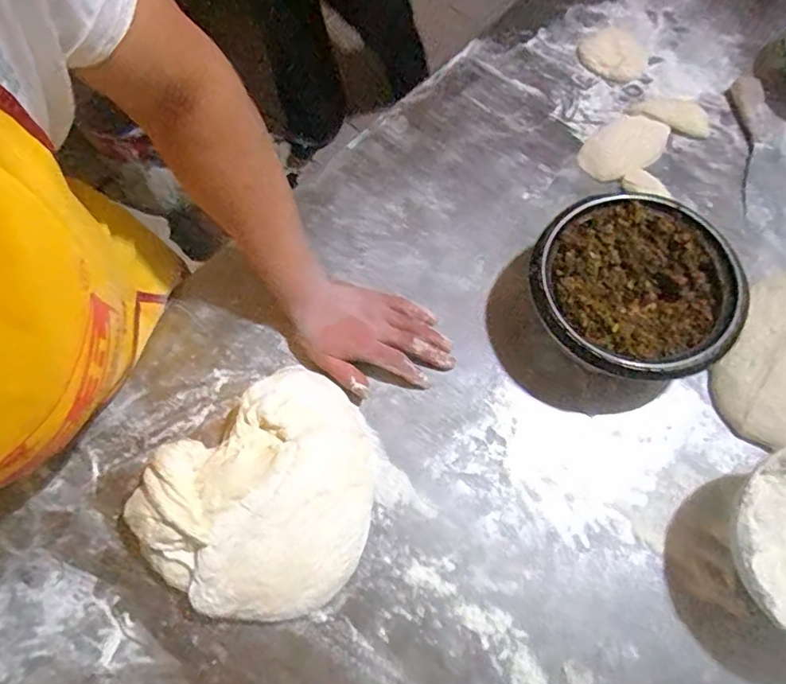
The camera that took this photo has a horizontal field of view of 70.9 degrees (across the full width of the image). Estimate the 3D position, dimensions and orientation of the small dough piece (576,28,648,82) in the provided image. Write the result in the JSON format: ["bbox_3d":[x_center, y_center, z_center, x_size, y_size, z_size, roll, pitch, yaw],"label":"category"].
[{"bbox_3d":[0.306,-0.394,0.757,0.095,0.010,0.090,0,68,1],"label":"small dough piece"}]

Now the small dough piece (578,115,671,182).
[{"bbox_3d":[0.286,-0.242,0.685,0.108,0.023,0.079,-41,73,-14],"label":"small dough piece"}]

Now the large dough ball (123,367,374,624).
[{"bbox_3d":[-0.111,0.147,0.503,0.215,0.077,0.182,-34,71,-12],"label":"large dough ball"}]

